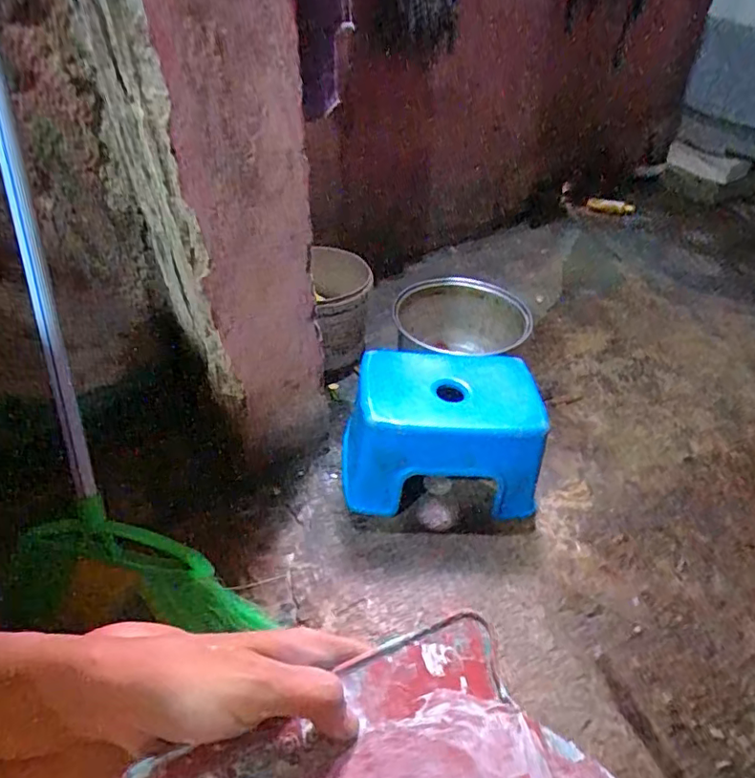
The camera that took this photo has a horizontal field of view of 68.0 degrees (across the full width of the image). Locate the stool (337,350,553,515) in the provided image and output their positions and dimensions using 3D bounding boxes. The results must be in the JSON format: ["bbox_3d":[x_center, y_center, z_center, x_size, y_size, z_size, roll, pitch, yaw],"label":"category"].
[{"bbox_3d":[0.098,0.060,0.818,0.271,0.158,0.202,3,43,5],"label":"stool"}]

